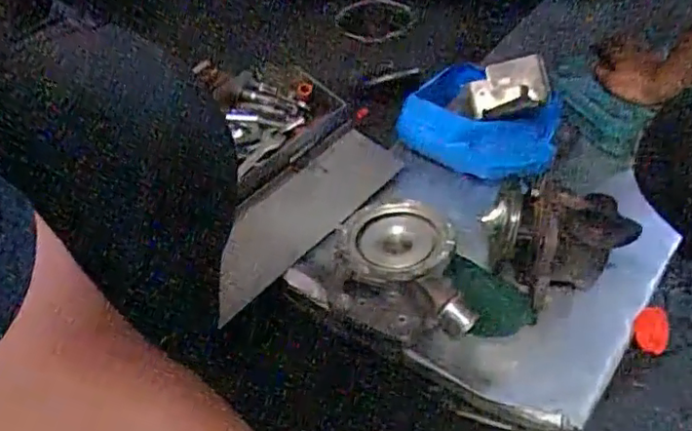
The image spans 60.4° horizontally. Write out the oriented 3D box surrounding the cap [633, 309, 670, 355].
[{"bbox_3d":[0.342,0.126,0.663,0.037,0.017,0.050,24,53,26],"label":"cap"}]

